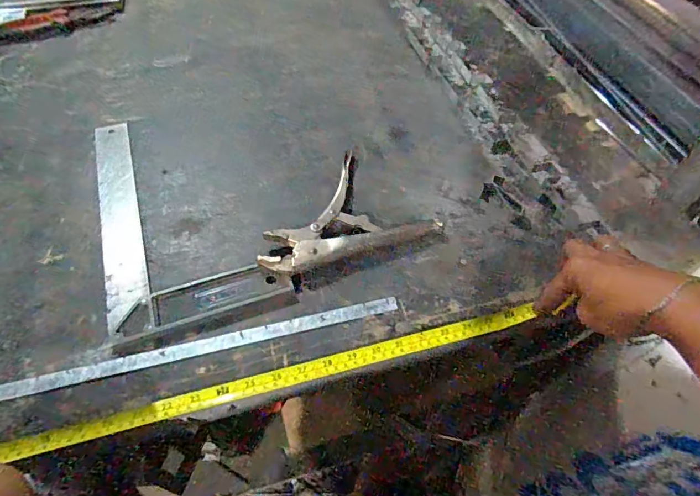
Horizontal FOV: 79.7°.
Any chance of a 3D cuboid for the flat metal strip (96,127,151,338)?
[{"bbox_3d":[-0.282,-0.048,0.515,0.042,0.006,0.322,-16,56,-15],"label":"flat metal strip"}]

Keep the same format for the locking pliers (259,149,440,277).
[{"bbox_3d":[-0.019,-0.046,0.515,0.210,0.020,0.146,-21,59,-17],"label":"locking pliers"}]

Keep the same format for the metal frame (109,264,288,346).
[{"bbox_3d":[-0.155,0.052,0.445,0.180,0.014,0.043,-16,58,-14],"label":"metal frame"}]

